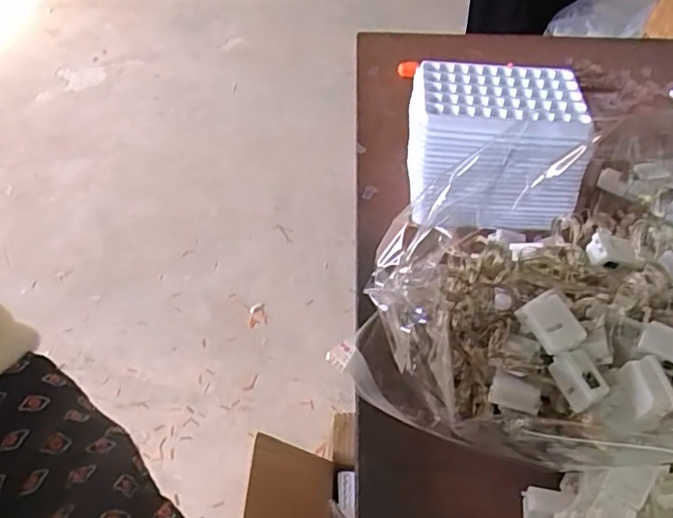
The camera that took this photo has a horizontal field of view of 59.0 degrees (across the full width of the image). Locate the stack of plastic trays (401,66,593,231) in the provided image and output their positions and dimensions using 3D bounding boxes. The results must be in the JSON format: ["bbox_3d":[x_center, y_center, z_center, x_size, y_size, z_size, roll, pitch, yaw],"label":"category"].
[{"bbox_3d":[0.120,-0.086,0.467,0.132,0.078,0.123,8,45,7],"label":"stack of plastic trays"}]

